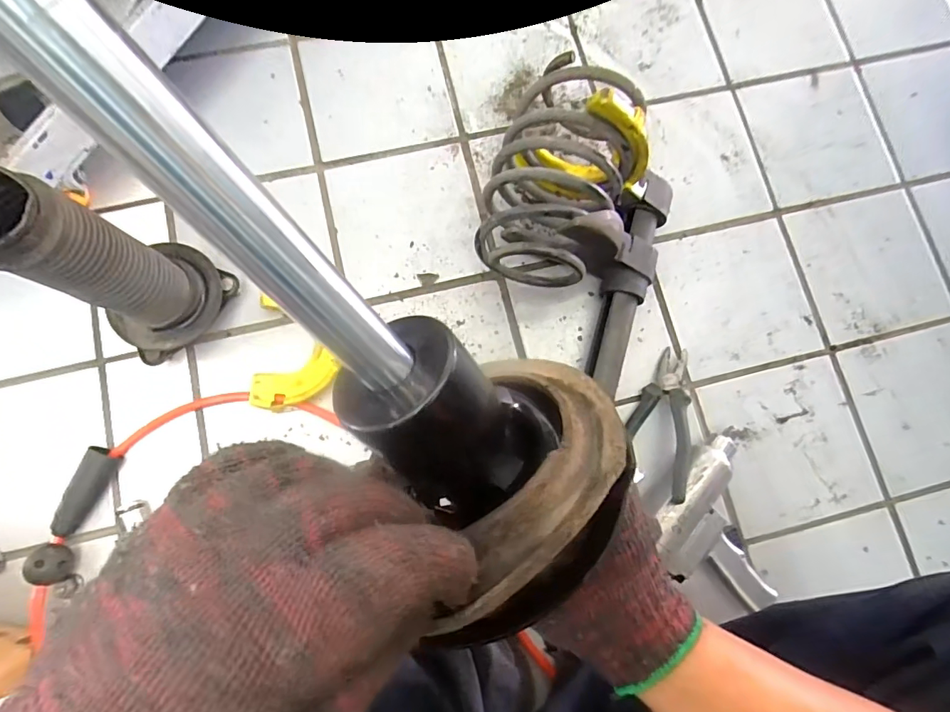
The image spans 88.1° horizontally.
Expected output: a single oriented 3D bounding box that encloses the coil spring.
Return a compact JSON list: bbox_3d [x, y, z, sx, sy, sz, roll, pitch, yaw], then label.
[{"bbox_3d":[0.096,-0.203,0.612,0.145,0.173,0.240,23,80,2],"label":"coil spring"}]

